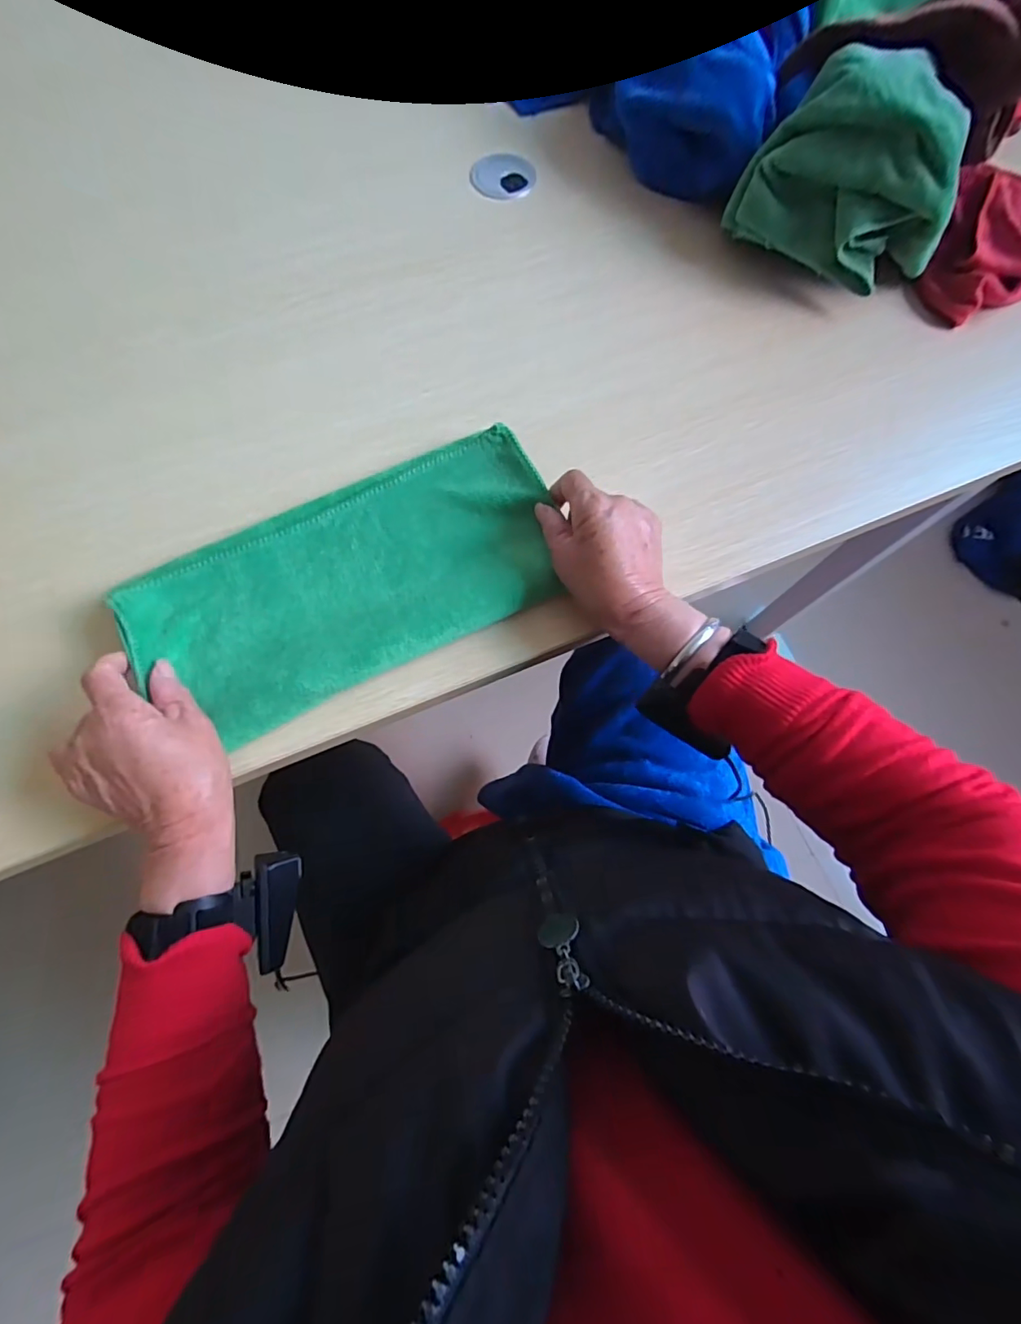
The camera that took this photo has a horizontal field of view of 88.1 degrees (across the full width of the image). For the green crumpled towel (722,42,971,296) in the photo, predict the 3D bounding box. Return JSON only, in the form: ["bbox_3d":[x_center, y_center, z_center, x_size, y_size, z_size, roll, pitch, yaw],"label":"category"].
[{"bbox_3d":[0.305,-0.425,0.471,0.184,0.126,0.109,27,74,7],"label":"green crumpled towel"}]

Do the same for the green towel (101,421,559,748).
[{"bbox_3d":[-0.117,-0.068,0.396,0.310,0.019,0.161,-26,74,-9],"label":"green towel"}]

